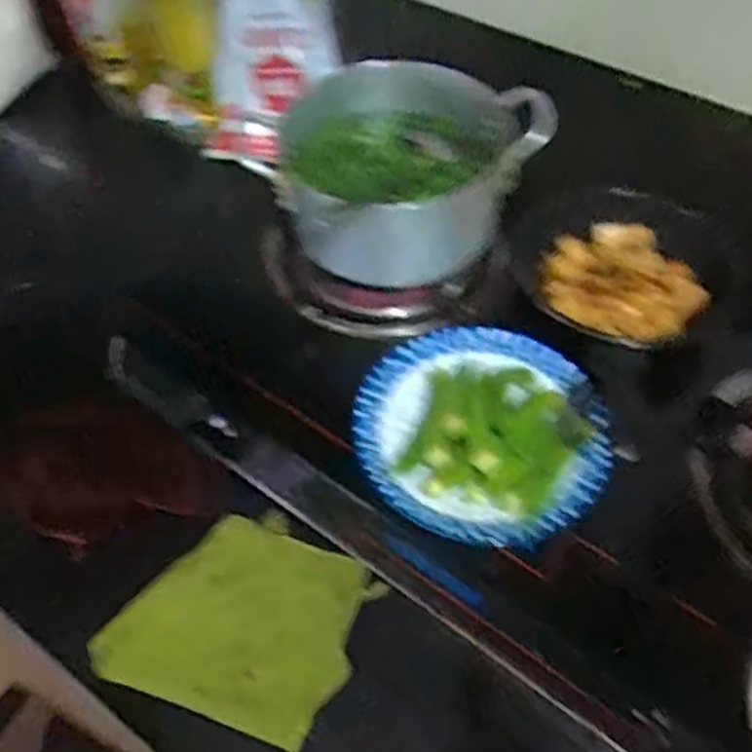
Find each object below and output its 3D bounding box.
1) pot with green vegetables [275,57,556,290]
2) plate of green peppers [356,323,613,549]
[{"bbox_3d":[0.024,-0.156,0.610,0.194,0.115,0.168,-16,55,-11],"label":"pot with green vegetables"},{"bbox_3d":[0.076,0.031,0.537,0.168,0.030,0.169,0,53,0],"label":"plate of green peppers"}]

